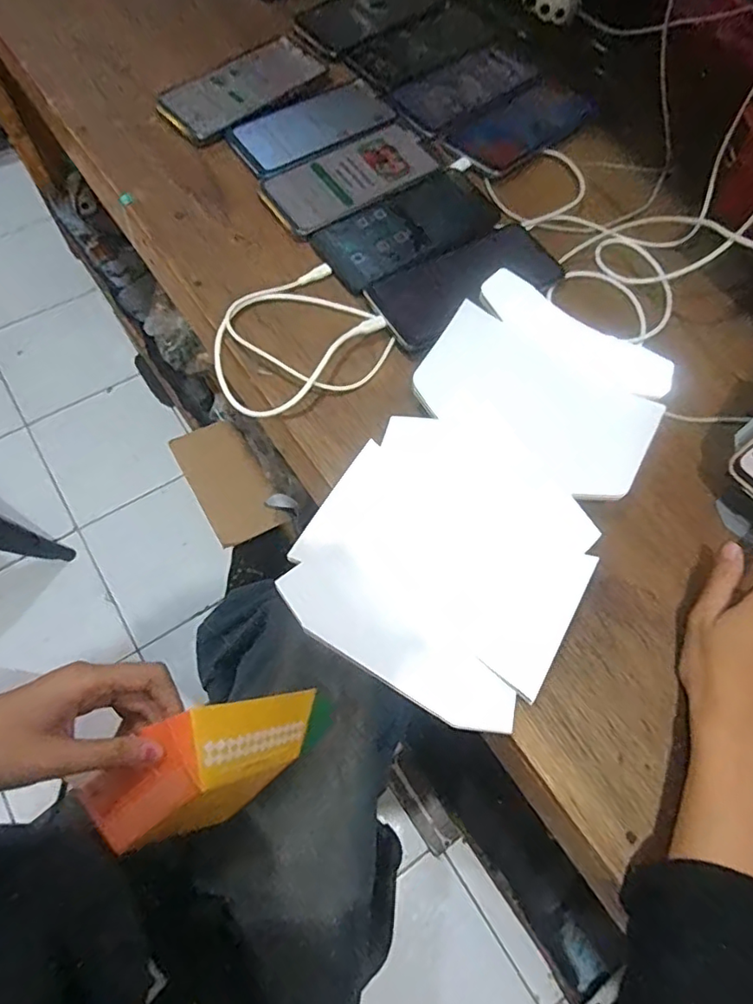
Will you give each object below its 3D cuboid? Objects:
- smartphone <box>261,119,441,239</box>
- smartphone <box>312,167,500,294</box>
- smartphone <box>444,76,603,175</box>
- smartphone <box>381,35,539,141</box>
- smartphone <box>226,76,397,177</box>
[{"bbox_3d":[-0.023,-0.305,0.524,0.165,0.004,0.079,-32,73,-13],"label":"smartphone"},{"bbox_3d":[0.030,-0.247,0.503,0.163,0.011,0.090,-31,72,-12],"label":"smartphone"},{"bbox_3d":[0.151,-0.385,0.574,0.172,0.010,0.081,-38,74,-14],"label":"smartphone"},{"bbox_3d":[0.096,-0.440,0.594,0.176,0.011,0.072,-38,74,-14],"label":"smartphone"},{"bbox_3d":[-0.062,-0.368,0.547,0.156,0.004,0.077,-29,72,-12],"label":"smartphone"}]

